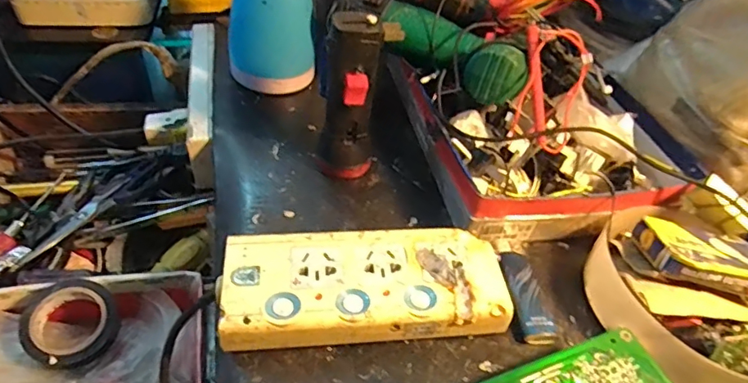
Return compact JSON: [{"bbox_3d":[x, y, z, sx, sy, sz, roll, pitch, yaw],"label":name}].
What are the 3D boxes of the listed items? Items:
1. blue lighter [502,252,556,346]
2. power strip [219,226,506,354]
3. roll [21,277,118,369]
[{"bbox_3d":[0.101,0.072,0.346,0.023,0.013,0.071,0,45,-7],"label":"blue lighter"},{"bbox_3d":[-0.007,0.061,0.328,0.169,0.036,0.073,0,46,-8],"label":"power strip"},{"bbox_3d":[-0.229,0.099,0.387,0.062,0.026,0.061,4,45,-4],"label":"roll"}]

